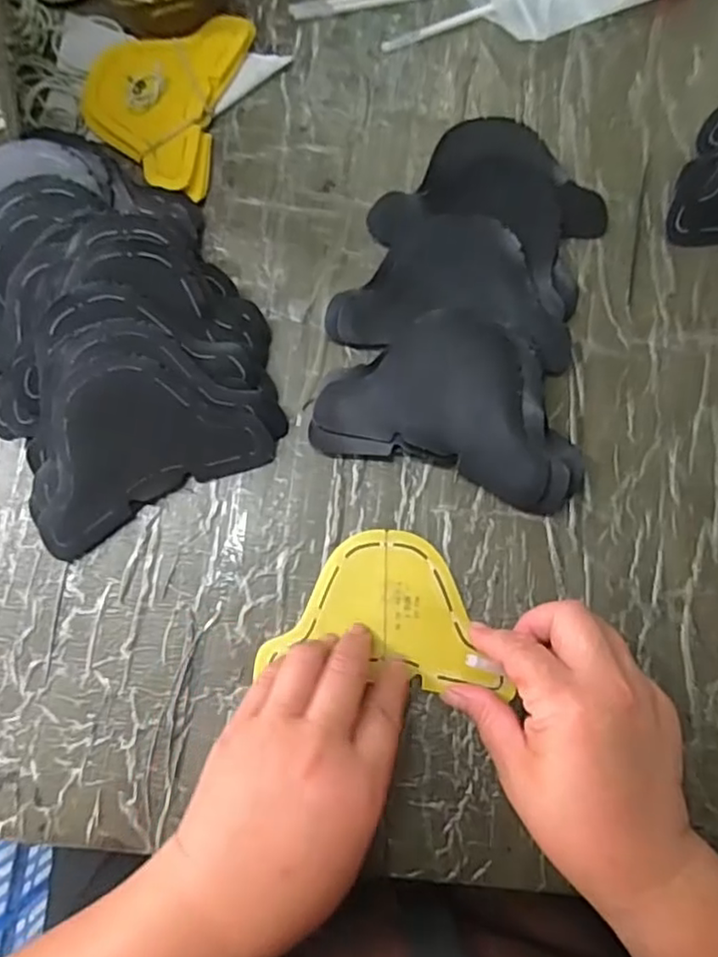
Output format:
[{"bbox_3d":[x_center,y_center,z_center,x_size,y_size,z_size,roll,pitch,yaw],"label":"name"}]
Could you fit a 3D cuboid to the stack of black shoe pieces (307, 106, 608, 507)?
[{"bbox_3d":[0.065,-0.110,0.383,0.148,0.015,0.234,10,78,3],"label":"stack of black shoe pieces"}]

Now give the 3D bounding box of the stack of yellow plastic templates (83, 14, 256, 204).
[{"bbox_3d":[-0.131,-0.252,0.417,0.092,0.018,0.132,13,78,4],"label":"stack of yellow plastic templates"}]

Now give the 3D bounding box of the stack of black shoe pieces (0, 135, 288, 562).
[{"bbox_3d":[-0.150,-0.092,0.366,0.155,0.050,0.222,-28,79,-5],"label":"stack of black shoe pieces"}]

